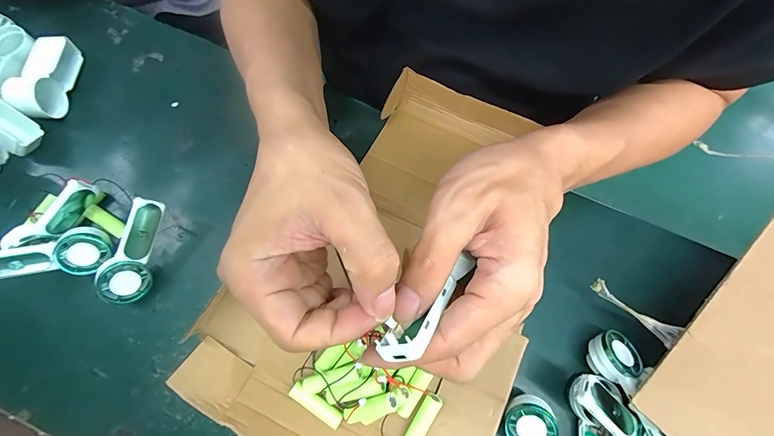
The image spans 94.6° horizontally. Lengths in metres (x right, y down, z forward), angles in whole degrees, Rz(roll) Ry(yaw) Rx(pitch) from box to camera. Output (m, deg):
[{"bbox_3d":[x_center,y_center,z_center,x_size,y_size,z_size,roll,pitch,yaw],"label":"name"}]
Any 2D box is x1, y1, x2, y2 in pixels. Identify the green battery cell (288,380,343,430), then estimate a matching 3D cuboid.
[{"bbox_3d":[-0.059,0.156,0.297,0.048,0.014,0.016,35,77,8],"label":"green battery cell"}]

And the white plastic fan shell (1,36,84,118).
[{"bbox_3d":[-0.346,-0.146,0.366,0.033,0.037,0.089,8,75,1],"label":"white plastic fan shell"}]

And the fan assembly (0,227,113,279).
[{"bbox_3d":[-0.293,0.031,0.304,0.092,0.025,0.033,-11,117,-27],"label":"fan assembly"}]

